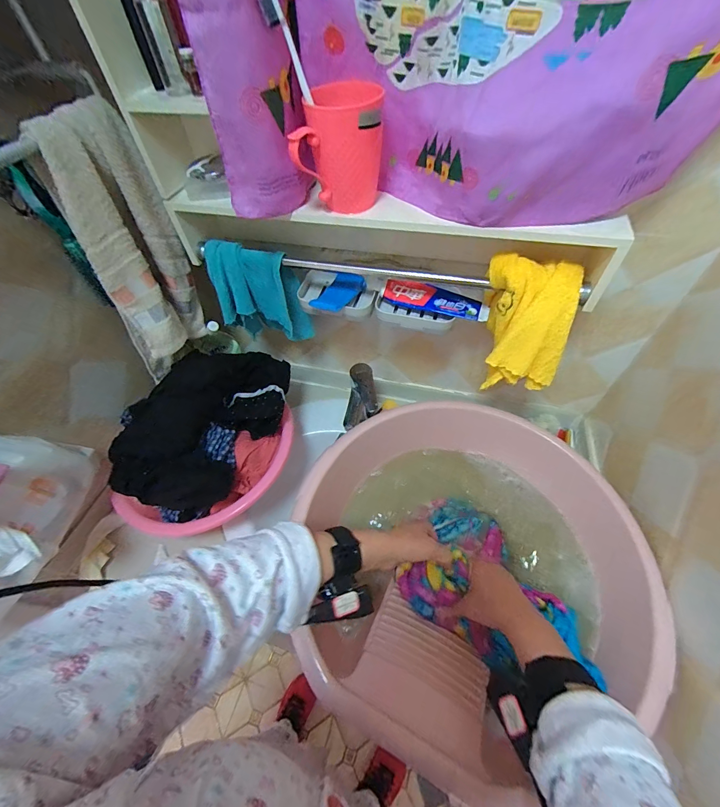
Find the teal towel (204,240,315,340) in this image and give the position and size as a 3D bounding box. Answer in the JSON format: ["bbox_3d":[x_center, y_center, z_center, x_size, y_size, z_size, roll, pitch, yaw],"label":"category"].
[{"bbox_3d":[-0.170,-0.180,0.608,0.146,0.175,0.055,-4,53,0],"label":"teal towel"}]

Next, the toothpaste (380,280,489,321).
[{"bbox_3d":[0.117,-0.165,0.543,0.164,0.025,0.049,15,55,14],"label":"toothpaste"}]

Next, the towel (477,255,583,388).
[{"bbox_3d":[0.222,-0.099,0.472,0.105,0.183,0.044,10,31,22],"label":"towel"}]

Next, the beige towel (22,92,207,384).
[{"bbox_3d":[-0.332,-0.210,0.523,0.077,0.340,0.158,6,54,8],"label":"beige towel"}]

